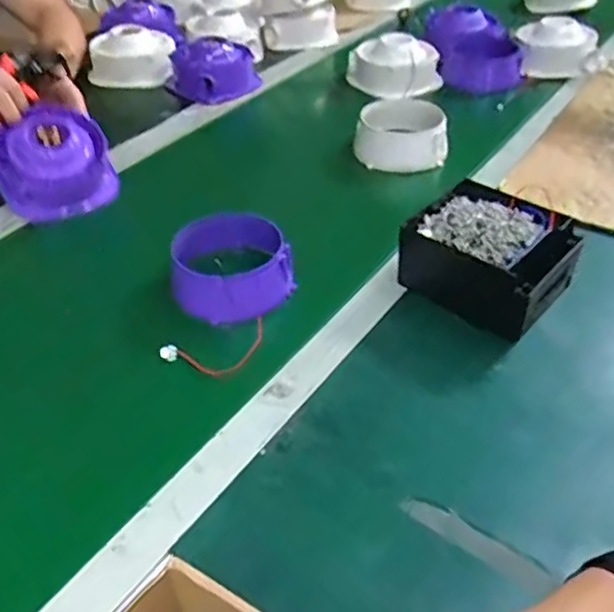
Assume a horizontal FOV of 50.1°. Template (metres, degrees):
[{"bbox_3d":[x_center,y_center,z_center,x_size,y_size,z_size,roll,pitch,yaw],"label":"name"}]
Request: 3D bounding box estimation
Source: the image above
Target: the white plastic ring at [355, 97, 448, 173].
[{"bbox_3d":[0.130,-0.237,0.900,0.118,0.056,0.117,-1,41,1],"label":"white plastic ring"}]

